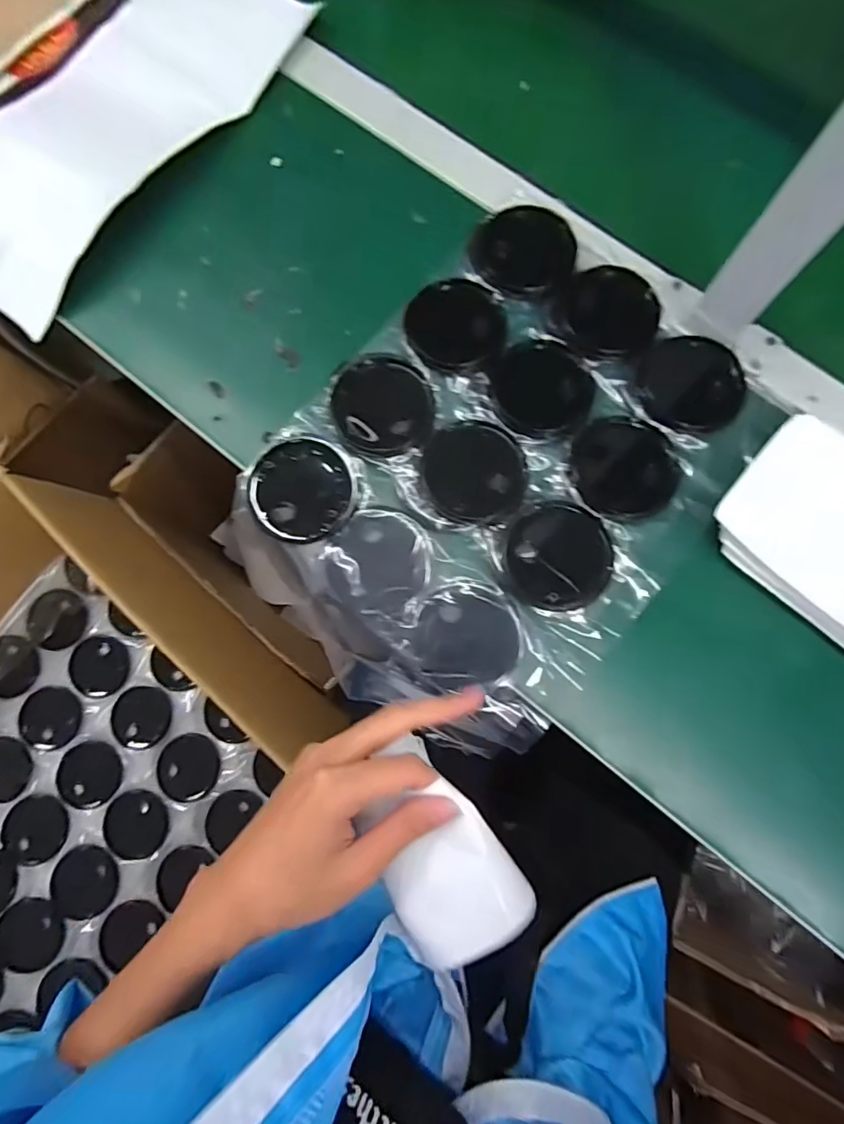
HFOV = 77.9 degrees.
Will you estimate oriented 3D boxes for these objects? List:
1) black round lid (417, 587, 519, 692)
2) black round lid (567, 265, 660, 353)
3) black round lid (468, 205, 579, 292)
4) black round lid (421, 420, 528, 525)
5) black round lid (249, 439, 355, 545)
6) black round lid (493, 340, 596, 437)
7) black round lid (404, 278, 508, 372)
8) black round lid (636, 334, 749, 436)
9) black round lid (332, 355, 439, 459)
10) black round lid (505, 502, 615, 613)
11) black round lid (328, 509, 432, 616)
[{"bbox_3d":[0.031,0.055,0.358,0.068,0.007,0.064,11,80,4],"label":"black round lid"},{"bbox_3d":[0.149,-0.198,0.408,0.069,0.014,0.065,0,79,1],"label":"black round lid"},{"bbox_3d":[0.081,-0.249,0.412,0.078,0.010,0.068,6,79,2],"label":"black round lid"},{"bbox_3d":[0.038,-0.066,0.381,0.074,0.004,0.074,0,79,1],"label":"black round lid"},{"bbox_3d":[-0.086,-0.052,0.376,0.071,0.010,0.076,0,79,1],"label":"black round lid"},{"bbox_3d":[0.092,-0.132,0.393,0.071,0.004,0.075,0,79,1],"label":"black round lid"},{"bbox_3d":[0.025,-0.182,0.399,0.074,0.011,0.068,0,79,1],"label":"black round lid"},{"bbox_3d":[0.203,-0.135,0.395,0.076,0.016,0.068,14,80,4],"label":"black round lid"},{"bbox_3d":[-0.029,-0.118,0.389,0.075,0.008,0.077,5,79,2],"label":"black round lid"},{"bbox_3d":[0.097,-0.004,0.369,0.071,0.005,0.074,0,79,1],"label":"black round lid"},{"bbox_3d":[-0.030,0.000,0.367,0.071,0.006,0.069,0,79,1],"label":"black round lid"}]

